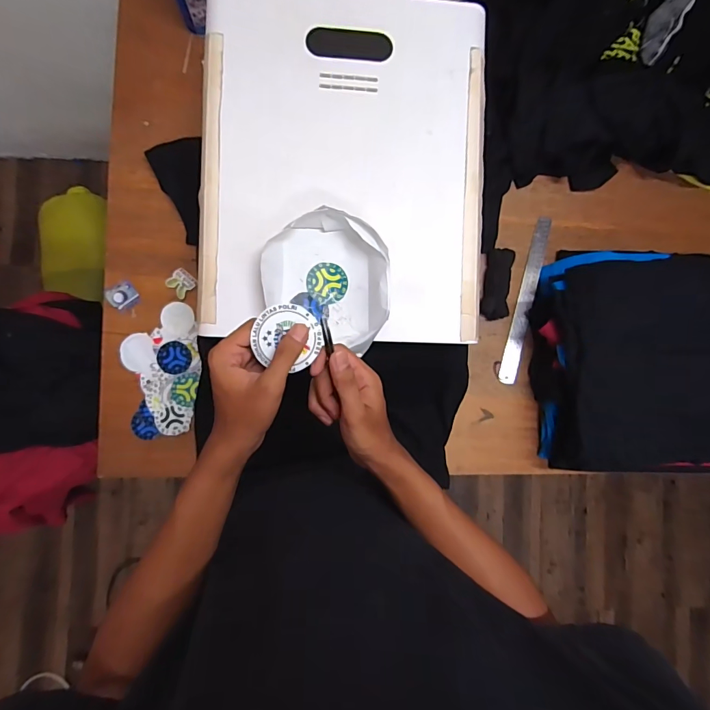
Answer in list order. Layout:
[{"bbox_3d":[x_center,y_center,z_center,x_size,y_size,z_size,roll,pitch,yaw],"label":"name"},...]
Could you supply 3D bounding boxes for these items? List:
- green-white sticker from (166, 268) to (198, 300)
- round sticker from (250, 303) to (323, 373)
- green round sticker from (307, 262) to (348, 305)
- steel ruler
[{"bbox_3d":[-0.300,-0.124,0.698,0.042,0.005,0.043,38,85,-2],"label":"green-white sticker"},{"bbox_3d":[-0.062,-0.017,0.380,0.063,0.005,0.060,-2,103,-11],"label":"round sticker"},{"bbox_3d":[-0.038,-0.101,0.563,0.056,0.004,0.053,0,89,-2],"label":"green round sticker"},{"bbox_3d":[0.322,-0.105,0.762,0.031,0.007,0.321,14,87,11],"label":"steel ruler"}]

